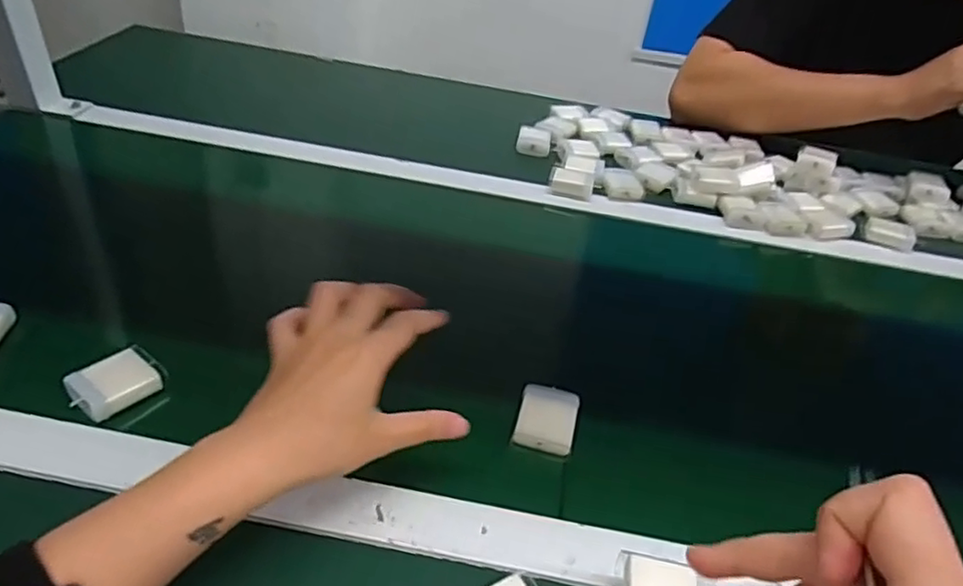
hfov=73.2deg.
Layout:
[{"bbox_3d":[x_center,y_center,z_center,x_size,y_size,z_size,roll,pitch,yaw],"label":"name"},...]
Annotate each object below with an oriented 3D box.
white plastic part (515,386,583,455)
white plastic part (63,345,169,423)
[{"bbox_3d":[0.048,0.090,0.473,0.042,0.014,0.050,13,39,6],"label":"white plastic part"},{"bbox_3d":[-0.253,0.062,0.451,0.044,0.014,0.056,32,45,27],"label":"white plastic part"}]

